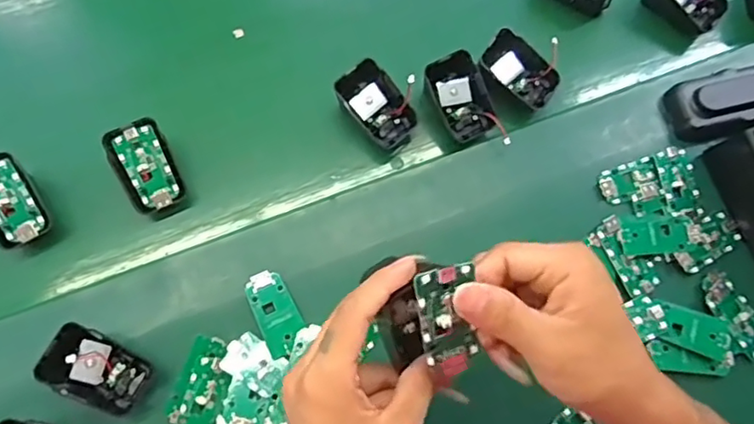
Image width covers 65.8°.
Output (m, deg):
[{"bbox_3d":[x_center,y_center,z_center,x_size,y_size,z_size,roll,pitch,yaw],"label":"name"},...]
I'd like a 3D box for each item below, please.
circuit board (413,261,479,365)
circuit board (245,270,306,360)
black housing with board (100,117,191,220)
[{"bbox_3d":[0.037,0.054,0.303,0.030,0.008,0.056,-15,117,-7],"label":"circuit board"},{"bbox_3d":[-0.075,0.075,0.434,0.030,0.004,0.063,-24,72,-9],"label":"circuit board"},{"bbox_3d":[-0.180,-0.032,0.460,0.043,0.018,0.076,-23,97,-9],"label":"black housing with board"}]

